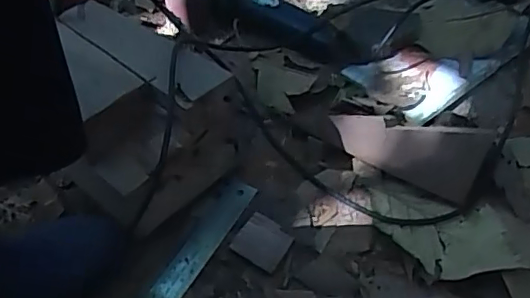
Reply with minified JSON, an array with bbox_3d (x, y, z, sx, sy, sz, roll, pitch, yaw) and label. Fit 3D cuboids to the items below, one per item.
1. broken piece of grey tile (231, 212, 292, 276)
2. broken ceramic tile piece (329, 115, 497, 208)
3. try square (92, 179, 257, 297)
[{"bbox_3d":[-0.003,0.110,0.657,0.059,0.011,0.055,26,56,21],"label":"broken piece of grey tile"},{"bbox_3d":[0.183,0.011,0.707,0.191,0.091,0.017,7,11,15],"label":"broken ceramic tile piece"},{"bbox_3d":[-0.121,0.138,0.635,0.099,0.014,0.289,29,58,23],"label":"try square"}]

